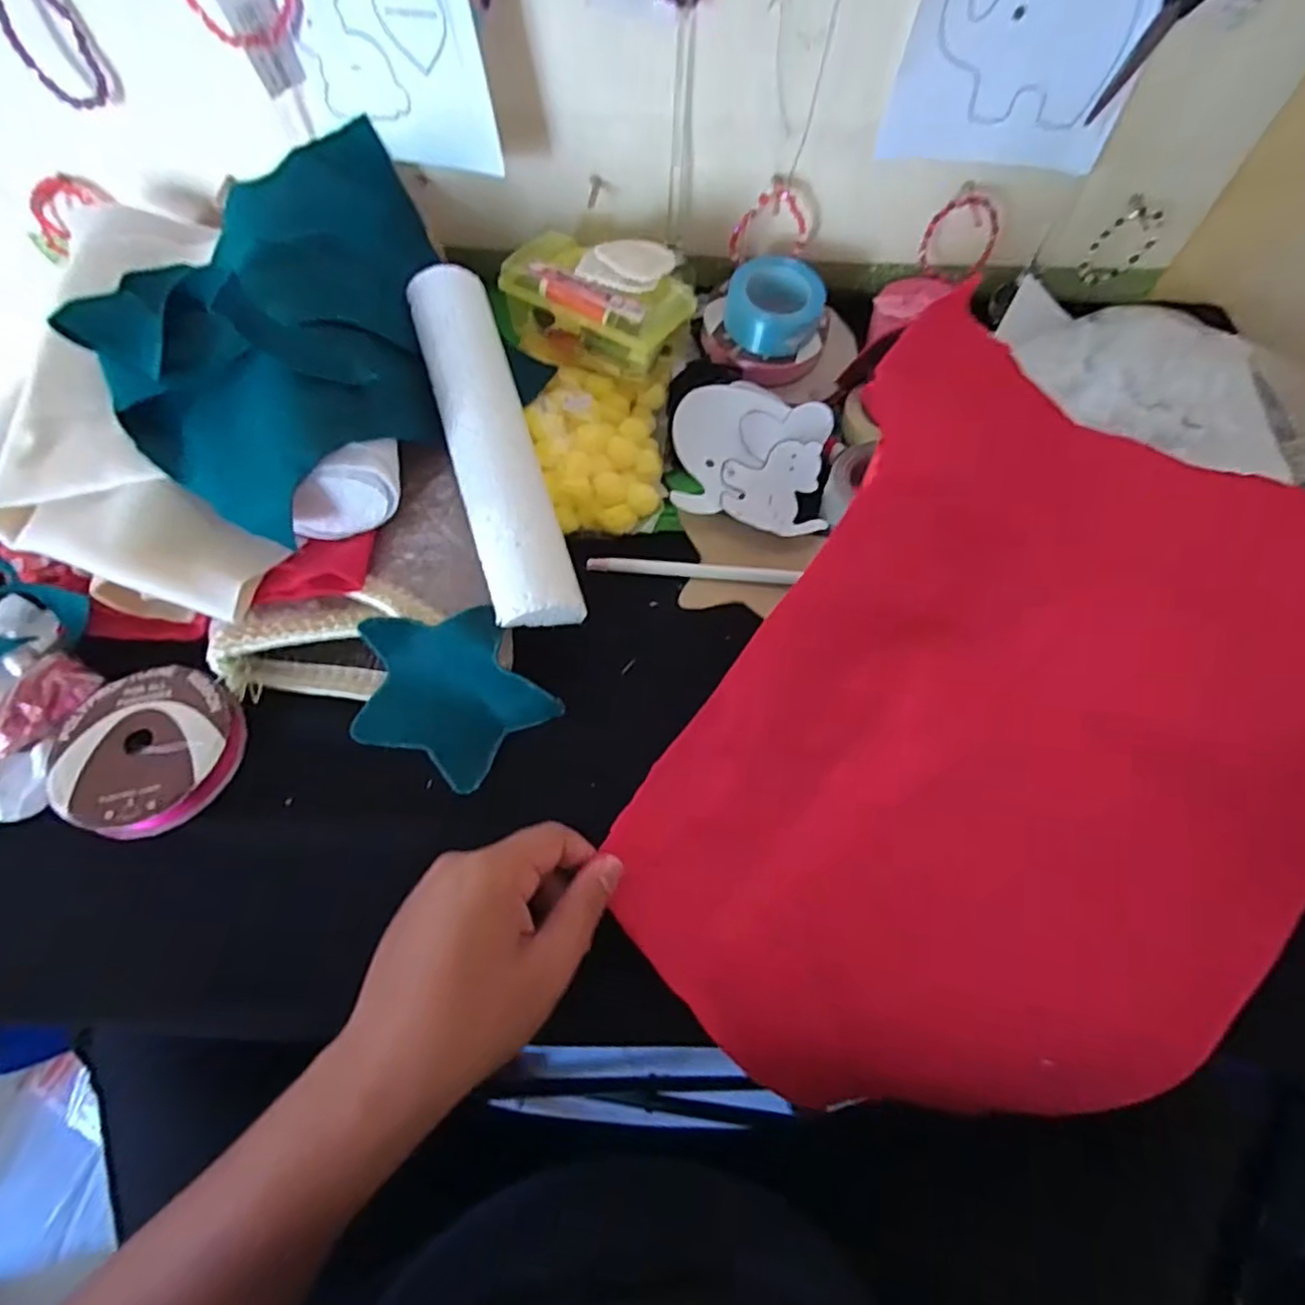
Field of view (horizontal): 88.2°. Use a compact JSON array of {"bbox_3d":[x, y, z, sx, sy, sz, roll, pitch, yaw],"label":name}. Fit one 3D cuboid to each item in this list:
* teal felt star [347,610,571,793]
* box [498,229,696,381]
[{"bbox_3d":[-0.125,0.025,0.387,0.105,0.015,0.103,-34,101,8],"label":"teal felt star"},{"bbox_3d":[-0.041,-0.246,0.483,0.128,0.059,0.060,31,65,14],"label":"box"}]

